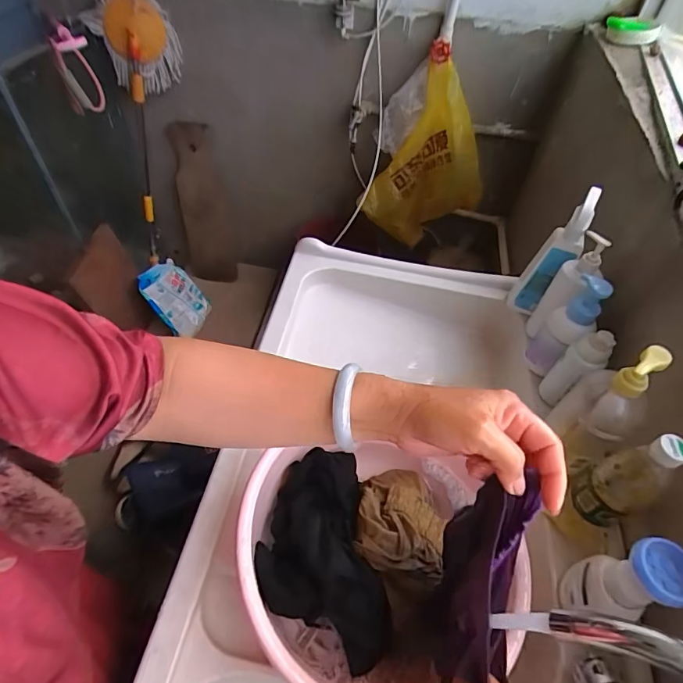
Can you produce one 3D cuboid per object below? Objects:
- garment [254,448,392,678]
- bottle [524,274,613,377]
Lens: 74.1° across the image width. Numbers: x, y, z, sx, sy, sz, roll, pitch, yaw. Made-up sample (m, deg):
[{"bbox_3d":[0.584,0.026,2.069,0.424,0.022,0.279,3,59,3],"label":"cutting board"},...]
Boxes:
[{"bbox_3d":[-0.032,0.264,0.579,0.144,0.061,0.257,-6,51,-9],"label":"garment"},{"bbox_3d":[0.382,-0.026,0.774,0.053,0.187,0.071,-6,46,-41],"label":"bottle"}]

